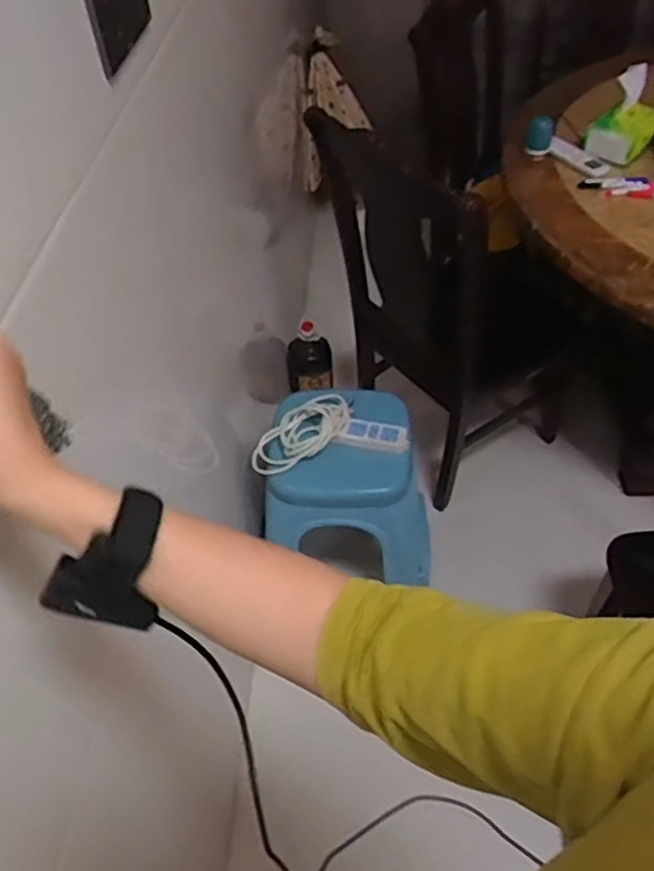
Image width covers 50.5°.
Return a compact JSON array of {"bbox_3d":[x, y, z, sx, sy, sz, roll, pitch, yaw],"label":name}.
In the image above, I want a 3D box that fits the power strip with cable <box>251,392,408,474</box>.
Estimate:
[{"bbox_3d":[-0.001,-0.010,1.393,0.308,0.056,0.151,-8,49,-4],"label":"power strip with cable"}]

